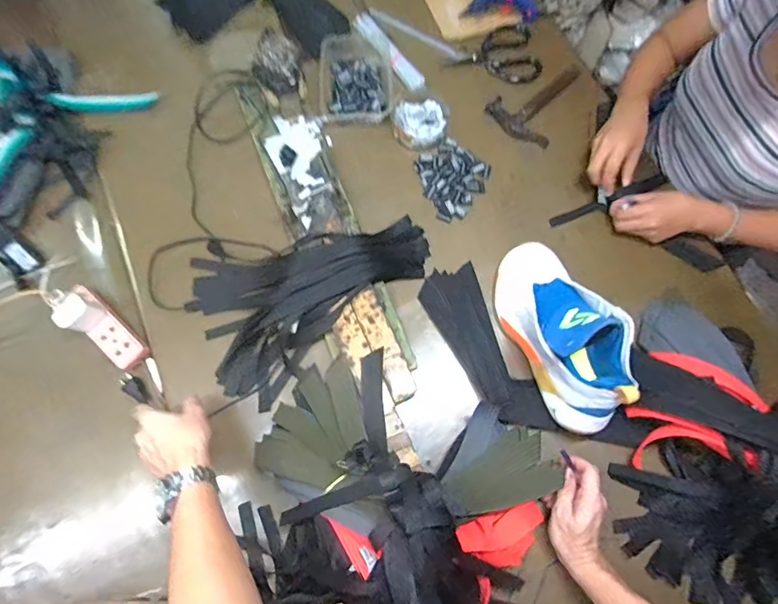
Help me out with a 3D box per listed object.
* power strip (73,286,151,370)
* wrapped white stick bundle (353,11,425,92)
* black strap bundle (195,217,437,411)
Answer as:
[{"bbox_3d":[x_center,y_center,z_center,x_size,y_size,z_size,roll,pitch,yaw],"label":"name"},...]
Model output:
[{"bbox_3d":[-0.406,0.035,0.644,0.147,0.017,0.044,43,77,11],"label":"power strip"},{"bbox_3d":[-0.004,-0.452,0.803,0.038,0.033,0.198,-30,76,-10],"label":"wrapped white stick bundle"},{"bbox_3d":[-0.108,-0.033,0.661,0.362,0.043,0.234,-30,76,-10],"label":"black strap bundle"}]

